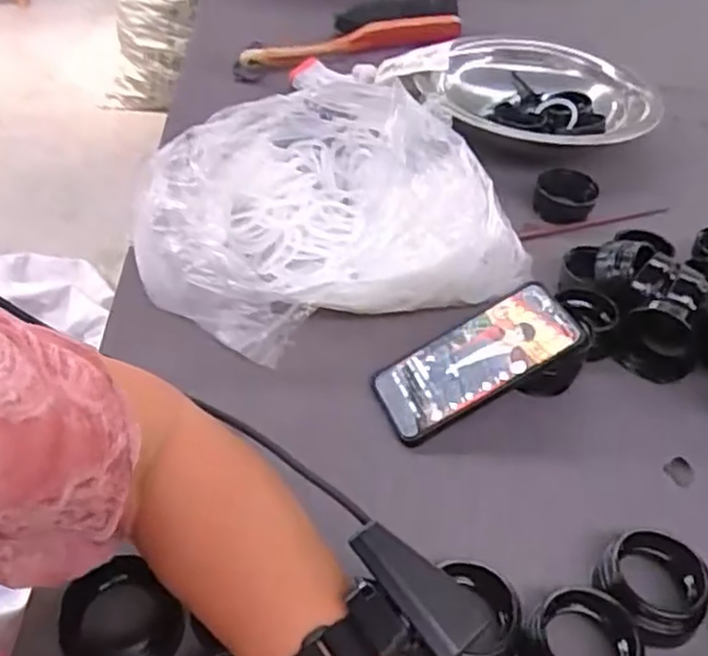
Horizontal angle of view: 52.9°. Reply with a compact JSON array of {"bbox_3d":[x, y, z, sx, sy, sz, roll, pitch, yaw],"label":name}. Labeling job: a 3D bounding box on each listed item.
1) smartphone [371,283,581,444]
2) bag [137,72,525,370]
[{"bbox_3d":[0.093,0.025,0.554,0.159,0.013,0.072,-31,46,1],"label":"smartphone"},{"bbox_3d":[-0.035,-0.126,0.651,0.306,0.152,0.269,-18,47,-23],"label":"bag"}]

